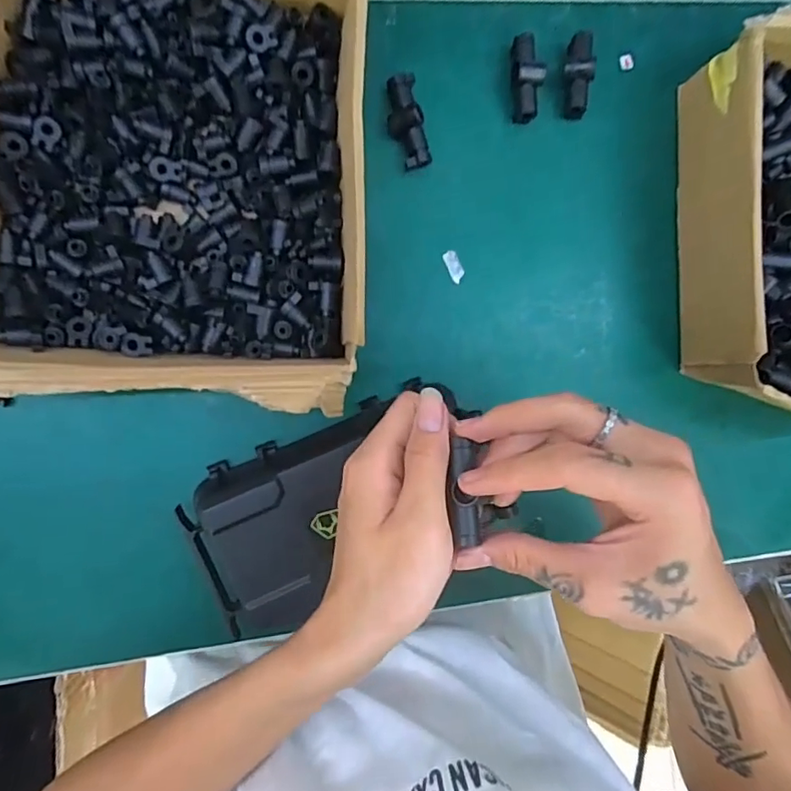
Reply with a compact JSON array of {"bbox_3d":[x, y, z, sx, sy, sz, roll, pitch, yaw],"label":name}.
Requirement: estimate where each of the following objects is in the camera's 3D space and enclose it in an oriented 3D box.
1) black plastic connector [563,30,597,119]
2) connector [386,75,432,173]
[{"bbox_3d":[0.119,-0.210,0.347,0.017,0.020,0.054,3,92,-9],"label":"black plastic connector"},{"bbox_3d":[0.007,-0.172,0.332,0.021,0.015,0.054,-13,94,-8],"label":"connector"}]

